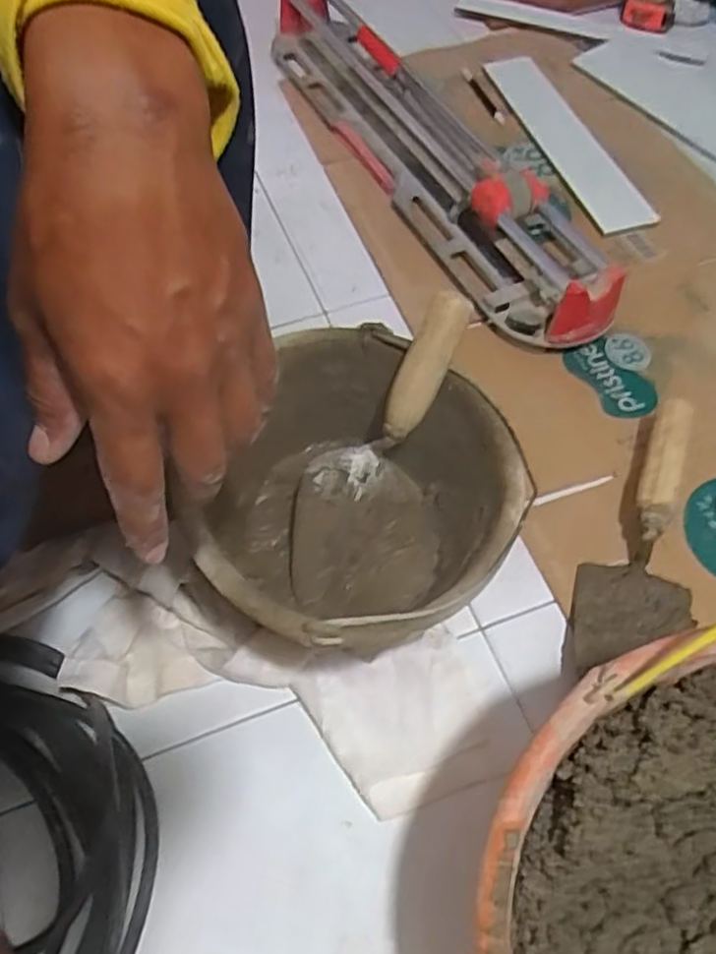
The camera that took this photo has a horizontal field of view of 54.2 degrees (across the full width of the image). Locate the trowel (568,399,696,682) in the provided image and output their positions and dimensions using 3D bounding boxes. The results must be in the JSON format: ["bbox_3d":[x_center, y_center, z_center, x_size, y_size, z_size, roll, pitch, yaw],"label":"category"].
[{"bbox_3d":[0.254,0.046,0.609,0.090,0.054,0.262,18,72,13],"label":"trowel"}]

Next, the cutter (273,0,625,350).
[{"bbox_3d":[0.063,-0.447,0.915,0.112,0.093,0.791,-22,59,-12],"label":"cutter"}]

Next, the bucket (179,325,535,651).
[{"bbox_3d":[-0.002,0.038,0.550,0.224,0.167,0.235,-1,57,1],"label":"bucket"}]

